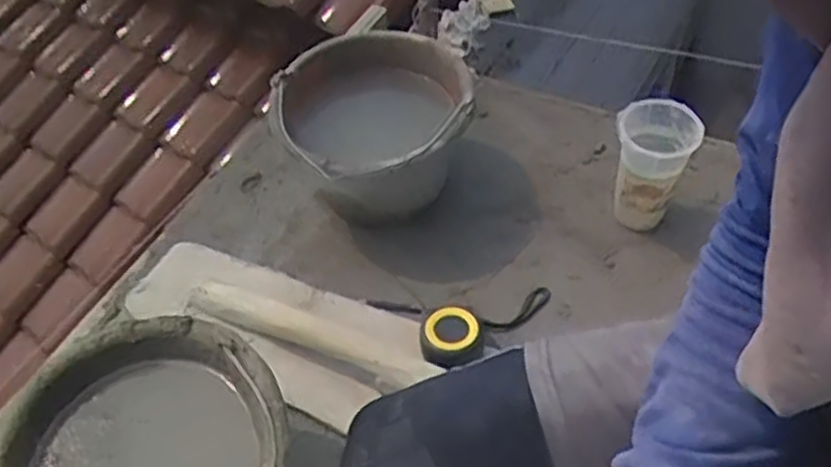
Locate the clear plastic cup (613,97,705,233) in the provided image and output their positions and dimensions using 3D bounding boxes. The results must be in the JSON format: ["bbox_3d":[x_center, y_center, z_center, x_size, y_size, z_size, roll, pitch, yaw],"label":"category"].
[{"bbox_3d":[0.287,-0.077,0.952,0.089,0.159,0.093,-2,51,2],"label":"clear plastic cup"}]

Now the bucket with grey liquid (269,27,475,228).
[{"bbox_3d":[-0.048,-0.130,1.002,0.233,0.168,0.270,-3,51,1],"label":"bucket with grey liquid"}]

